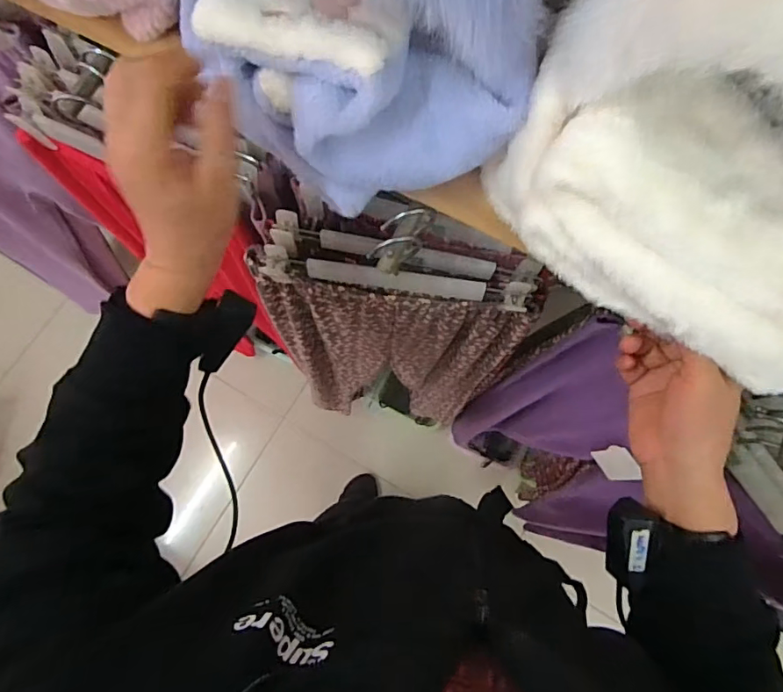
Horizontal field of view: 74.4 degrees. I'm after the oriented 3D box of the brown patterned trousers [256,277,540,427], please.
[{"bbox_3d":[-0.002,0.059,1.019,0.356,0.878,0.052,6,76,0],"label":"brown patterned trousers"}]

